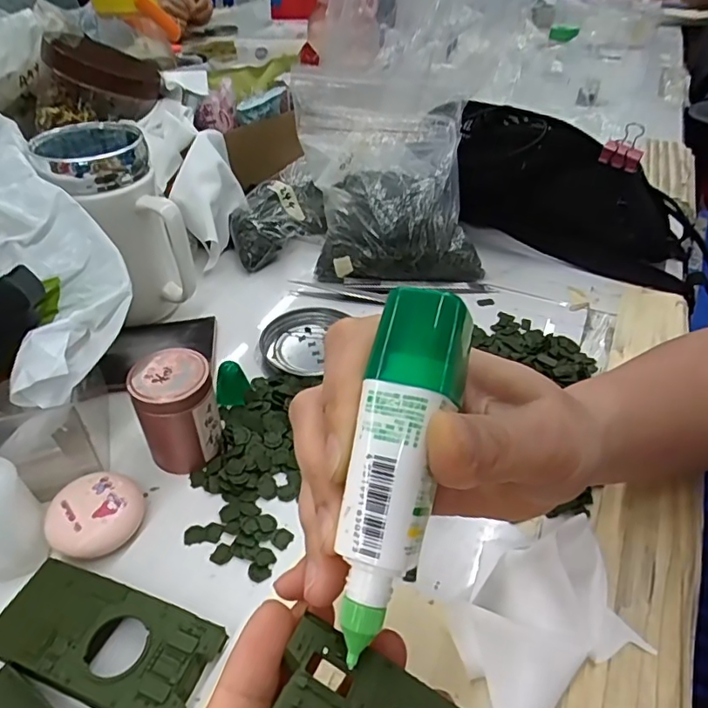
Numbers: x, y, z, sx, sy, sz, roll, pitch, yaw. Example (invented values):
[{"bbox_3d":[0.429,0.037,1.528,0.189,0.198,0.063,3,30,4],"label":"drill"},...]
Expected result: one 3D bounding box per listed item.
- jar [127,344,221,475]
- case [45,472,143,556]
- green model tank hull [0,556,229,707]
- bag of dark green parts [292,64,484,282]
[{"bbox_3d":[-0.105,0.034,0.324,0.043,0.062,0.041,1,42,-1],"label":"jar"},{"bbox_3d":[-0.139,0.089,0.296,0.044,0.024,0.047,1,42,-1],"label":"case"},{"bbox_3d":[-0.116,0.131,0.250,0.104,0.020,0.047,15,44,15],"label":"green model tank hull"},{"bbox_3d":[0.030,-0.158,0.488,0.147,0.132,0.148,-5,43,-7],"label":"bag of dark green parts"}]

